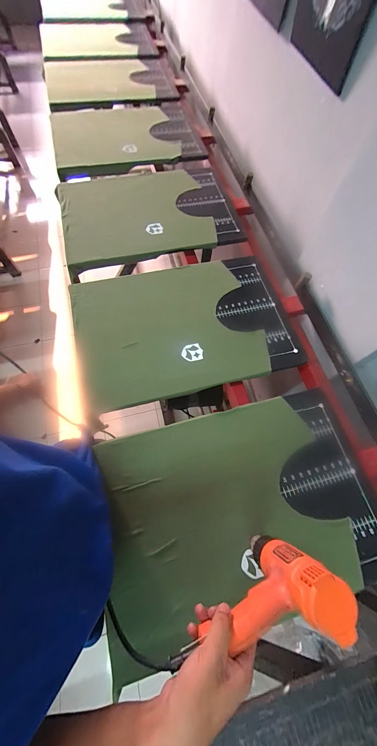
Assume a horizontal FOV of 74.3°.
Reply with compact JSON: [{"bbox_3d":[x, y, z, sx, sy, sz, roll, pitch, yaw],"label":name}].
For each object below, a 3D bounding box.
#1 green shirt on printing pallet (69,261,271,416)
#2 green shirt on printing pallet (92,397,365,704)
[{"bbox_3d":[-0.059,-0.129,0.685,0.468,0.032,0.391,-14,68,-6],"label":"green shirt on printing pallet"},{"bbox_3d":[0.069,0.278,0.522,0.479,0.042,0.380,-14,68,-6],"label":"green shirt on printing pallet"}]

